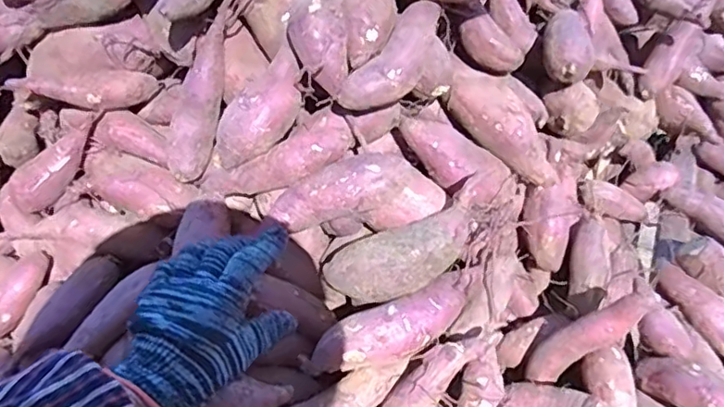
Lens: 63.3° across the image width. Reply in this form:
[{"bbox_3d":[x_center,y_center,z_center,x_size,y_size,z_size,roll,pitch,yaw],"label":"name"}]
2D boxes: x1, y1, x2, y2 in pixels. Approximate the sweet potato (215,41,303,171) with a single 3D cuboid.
[{"bbox_3d":[-0.096,-0.089,0.563,0.050,0.042,0.123,30,82,20],"label":"sweet potato"}]

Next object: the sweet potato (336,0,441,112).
[{"bbox_3d":[0.035,-0.140,0.559,0.047,0.036,0.138,32,74,21],"label":"sweet potato"}]

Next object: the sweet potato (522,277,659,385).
[{"bbox_3d":[0.222,0.130,0.576,0.031,0.146,0.033,18,36,-45],"label":"sweet potato"}]

